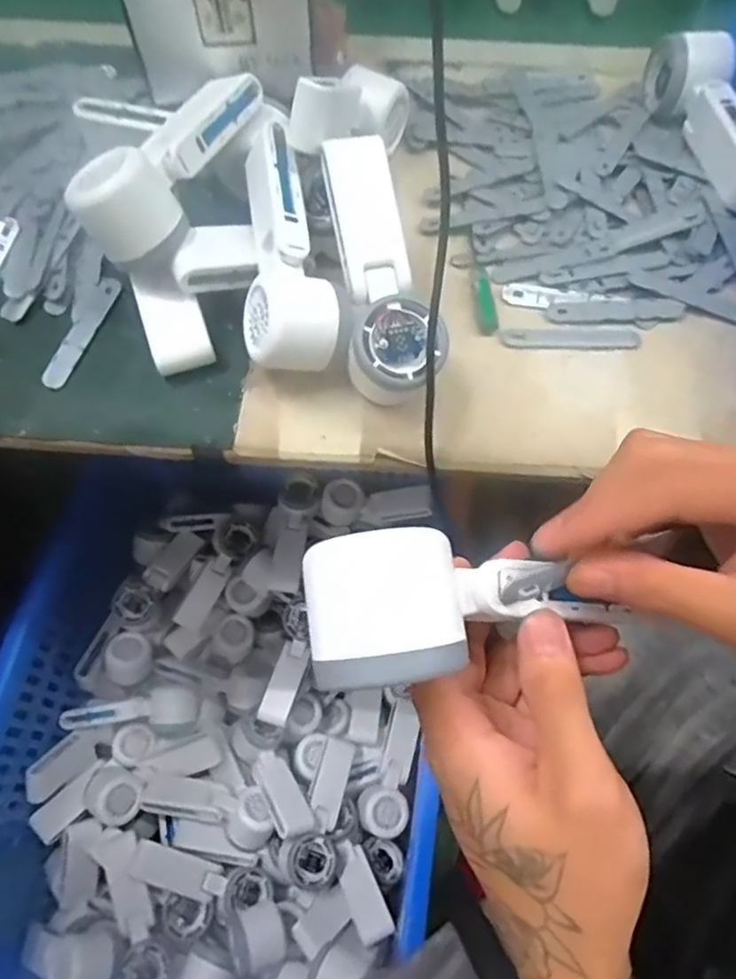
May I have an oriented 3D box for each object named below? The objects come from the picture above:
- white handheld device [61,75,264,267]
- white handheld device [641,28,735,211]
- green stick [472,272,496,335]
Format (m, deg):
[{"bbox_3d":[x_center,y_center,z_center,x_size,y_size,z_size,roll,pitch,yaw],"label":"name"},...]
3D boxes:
[{"bbox_3d":[-0.133,-0.230,0.416,0.060,0.042,0.171,19,66,8],"label":"white handheld device"},{"bbox_3d":[0.271,-0.301,0.499,0.058,0.050,0.164,1,65,0],"label":"white handheld device"},{"bbox_3d":[0.082,-0.135,0.444,0.011,0.013,0.054,-4,65,-2],"label":"green stick"}]

